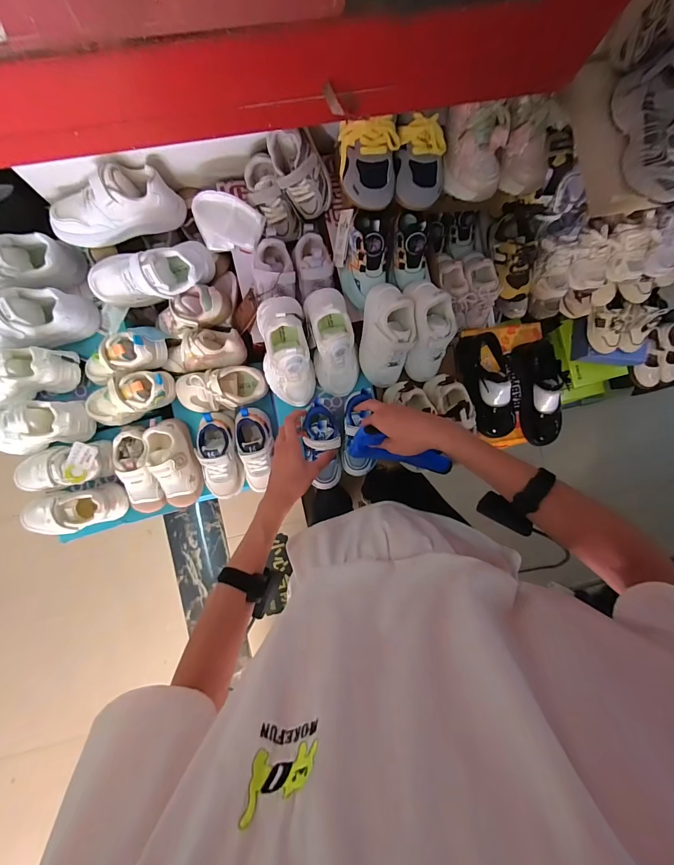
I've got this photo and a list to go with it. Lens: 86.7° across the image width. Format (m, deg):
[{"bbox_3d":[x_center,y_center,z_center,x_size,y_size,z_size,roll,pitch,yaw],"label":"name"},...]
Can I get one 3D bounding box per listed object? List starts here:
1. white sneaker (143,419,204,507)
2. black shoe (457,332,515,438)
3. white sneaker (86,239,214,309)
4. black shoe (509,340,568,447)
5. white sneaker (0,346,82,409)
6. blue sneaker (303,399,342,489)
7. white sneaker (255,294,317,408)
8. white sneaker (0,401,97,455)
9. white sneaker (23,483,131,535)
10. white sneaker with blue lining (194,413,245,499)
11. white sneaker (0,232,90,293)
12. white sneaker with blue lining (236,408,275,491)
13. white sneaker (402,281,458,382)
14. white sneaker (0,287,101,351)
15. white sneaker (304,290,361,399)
[{"bbox_3d":[-0.309,0.059,0.674,0.078,0.058,0.166,-13,90,-5],"label":"white sneaker"},{"bbox_3d":[0.300,-0.092,0.700,0.074,0.071,0.202,-13,90,-5],"label":"black shoe"},{"bbox_3d":[-0.327,-0.279,0.619,0.209,0.068,0.080,-14,90,-5],"label":"white sneaker"},{"bbox_3d":[0.412,-0.080,0.717,0.065,0.069,0.204,-8,90,-5],"label":"black shoe"},{"bbox_3d":[-0.563,-0.090,0.644,0.192,0.110,0.083,-29,92,-5],"label":"white sneaker"},{"bbox_3d":[-0.026,0.021,0.659,0.061,0.075,0.160,-9,100,-5],"label":"blue sneaker"},{"bbox_3d":[-0.086,-0.141,0.619,0.087,0.114,0.175,-7,90,-5],"label":"white sneaker"},{"bbox_3d":[-0.543,-0.009,0.638,0.186,0.070,0.080,-10,90,-5],"label":"white sneaker"},{"bbox_3d":[-0.490,0.147,0.665,0.163,0.056,0.071,-12,90,-5],"label":"white sneaker"},{"bbox_3d":[-0.223,0.046,0.675,0.067,0.057,0.160,-10,90,-5],"label":"white sneaker with blue lining"},{"bbox_3d":[-0.586,-0.277,0.632,0.230,0.101,0.090,-24,91,-5],"label":"white sneaker"},{"bbox_3d":[-0.156,0.034,0.683,0.068,0.054,0.155,-7,90,-5],"label":"white sneaker with blue lining"},{"bbox_3d":[0.165,-0.171,0.645,0.073,0.084,0.174,-9,128,-5],"label":"white sneaker"},{"bbox_3d":[-0.565,-0.195,0.627,0.228,0.094,0.090,-8,90,-5],"label":"white sneaker"},{"bbox_3d":[-0.004,-0.152,0.629,0.077,0.085,0.182,-18,115,-5],"label":"white sneaker"}]

